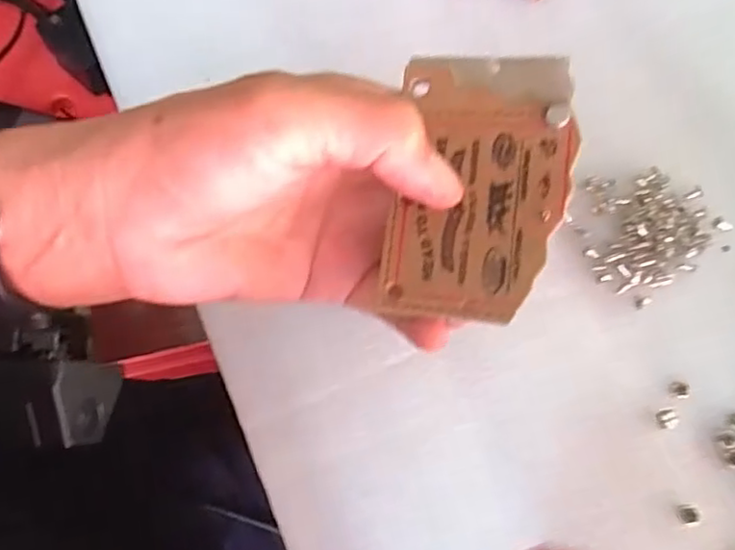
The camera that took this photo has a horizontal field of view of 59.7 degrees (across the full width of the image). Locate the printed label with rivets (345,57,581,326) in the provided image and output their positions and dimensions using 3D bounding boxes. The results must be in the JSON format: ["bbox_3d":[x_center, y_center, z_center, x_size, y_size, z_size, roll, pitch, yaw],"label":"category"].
[{"bbox_3d":[0.034,-0.028,0.197,0.053,0.004,0.083,6,83,18],"label":"printed label with rivets"}]

